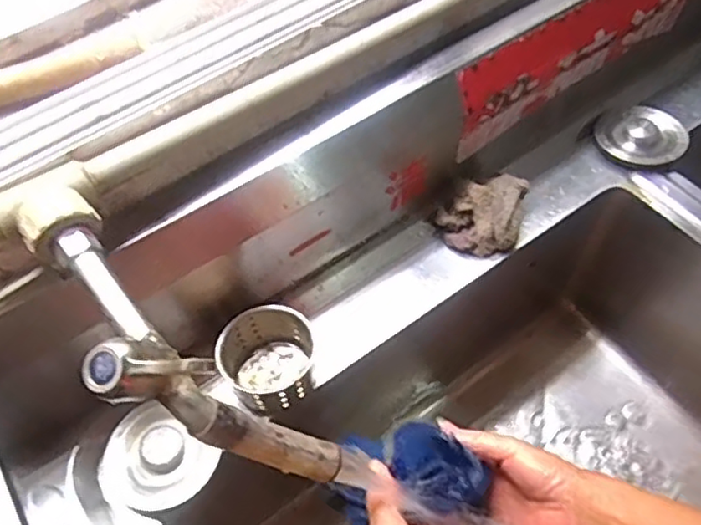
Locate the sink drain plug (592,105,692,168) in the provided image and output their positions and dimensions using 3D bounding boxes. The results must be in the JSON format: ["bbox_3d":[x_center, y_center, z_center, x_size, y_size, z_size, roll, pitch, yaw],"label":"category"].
[{"bbox_3d":[0.286,-0.124,0.623,0.085,0.023,0.078,27,60,20],"label":"sink drain plug"}]

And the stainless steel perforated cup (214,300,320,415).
[{"bbox_3d":[-0.065,0.075,0.495,0.068,0.051,0.072,-1,55,2],"label":"stainless steel perforated cup"}]

